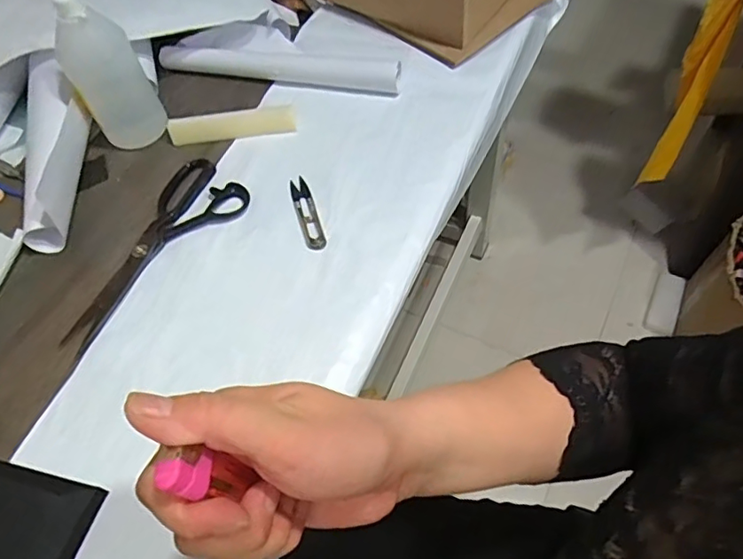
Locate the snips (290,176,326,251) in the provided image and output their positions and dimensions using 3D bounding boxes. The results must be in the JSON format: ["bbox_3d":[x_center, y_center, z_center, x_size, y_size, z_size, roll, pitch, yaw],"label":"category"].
[{"bbox_3d":[-0.069,-0.071,0.591,0.021,0.004,0.100,-17,59,-6],"label":"snips"}]

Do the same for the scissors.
[{"bbox_3d":[-0.225,-0.032,0.572,0.095,0.011,0.242,24,63,18],"label":"scissors"}]

